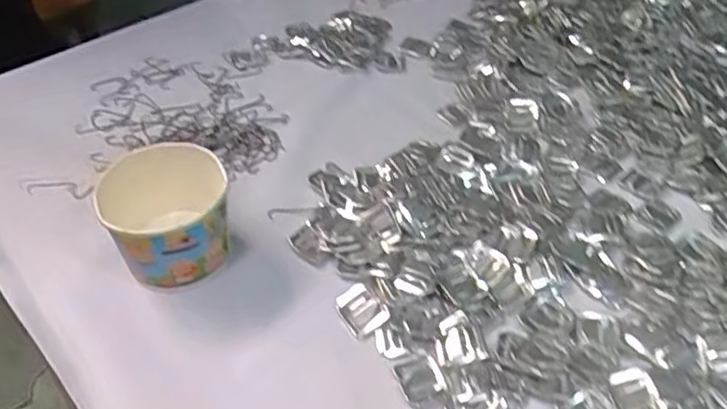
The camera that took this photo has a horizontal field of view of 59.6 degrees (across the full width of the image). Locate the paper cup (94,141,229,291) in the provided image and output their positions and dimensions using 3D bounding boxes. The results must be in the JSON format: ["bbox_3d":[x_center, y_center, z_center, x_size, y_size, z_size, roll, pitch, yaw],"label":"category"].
[{"bbox_3d":[-0.143,0.013,0.477,0.078,0.079,0.082,0,44,0],"label":"paper cup"}]

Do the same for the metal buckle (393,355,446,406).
[{"bbox_3d":[0.038,0.116,0.421,0.028,0.004,0.034,-13,45,-13],"label":"metal buckle"}]

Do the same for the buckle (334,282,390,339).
[{"bbox_3d":[-0.002,0.075,0.456,0.029,0.007,0.036,-23,48,-22],"label":"buckle"}]

